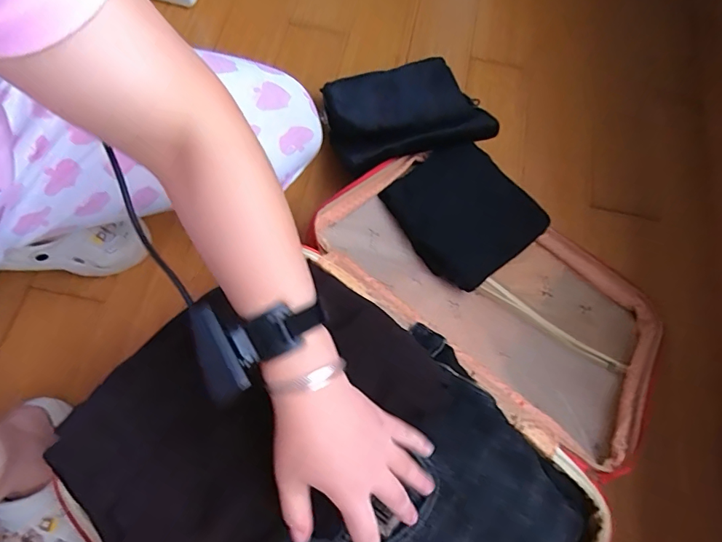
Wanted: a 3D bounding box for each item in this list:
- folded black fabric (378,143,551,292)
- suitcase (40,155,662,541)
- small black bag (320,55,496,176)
[{"bbox_3d":[0.163,-0.096,0.736,0.191,0.054,0.210,-34,74,-15],"label":"folded black fabric"},{"bbox_3d":[0.085,0.133,0.567,0.488,0.242,0.693,37,71,11],"label":"suitcase"},{"bbox_3d":[0.073,-0.279,0.784,0.274,0.047,0.188,-16,70,-9],"label":"small black bag"}]

